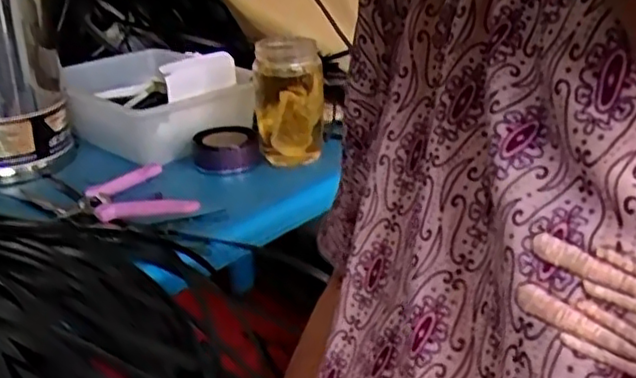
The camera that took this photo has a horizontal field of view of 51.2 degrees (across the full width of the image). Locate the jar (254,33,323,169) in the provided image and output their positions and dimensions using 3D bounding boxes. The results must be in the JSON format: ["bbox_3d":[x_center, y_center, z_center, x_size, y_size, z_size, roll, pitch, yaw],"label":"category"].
[{"bbox_3d":[-0.035,-0.102,0.780,0.079,0.139,0.072,-2,23,-5],"label":"jar"}]

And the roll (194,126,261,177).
[{"bbox_3d":[-0.111,-0.048,0.799,0.076,0.040,0.076,0,23,0],"label":"roll"}]

